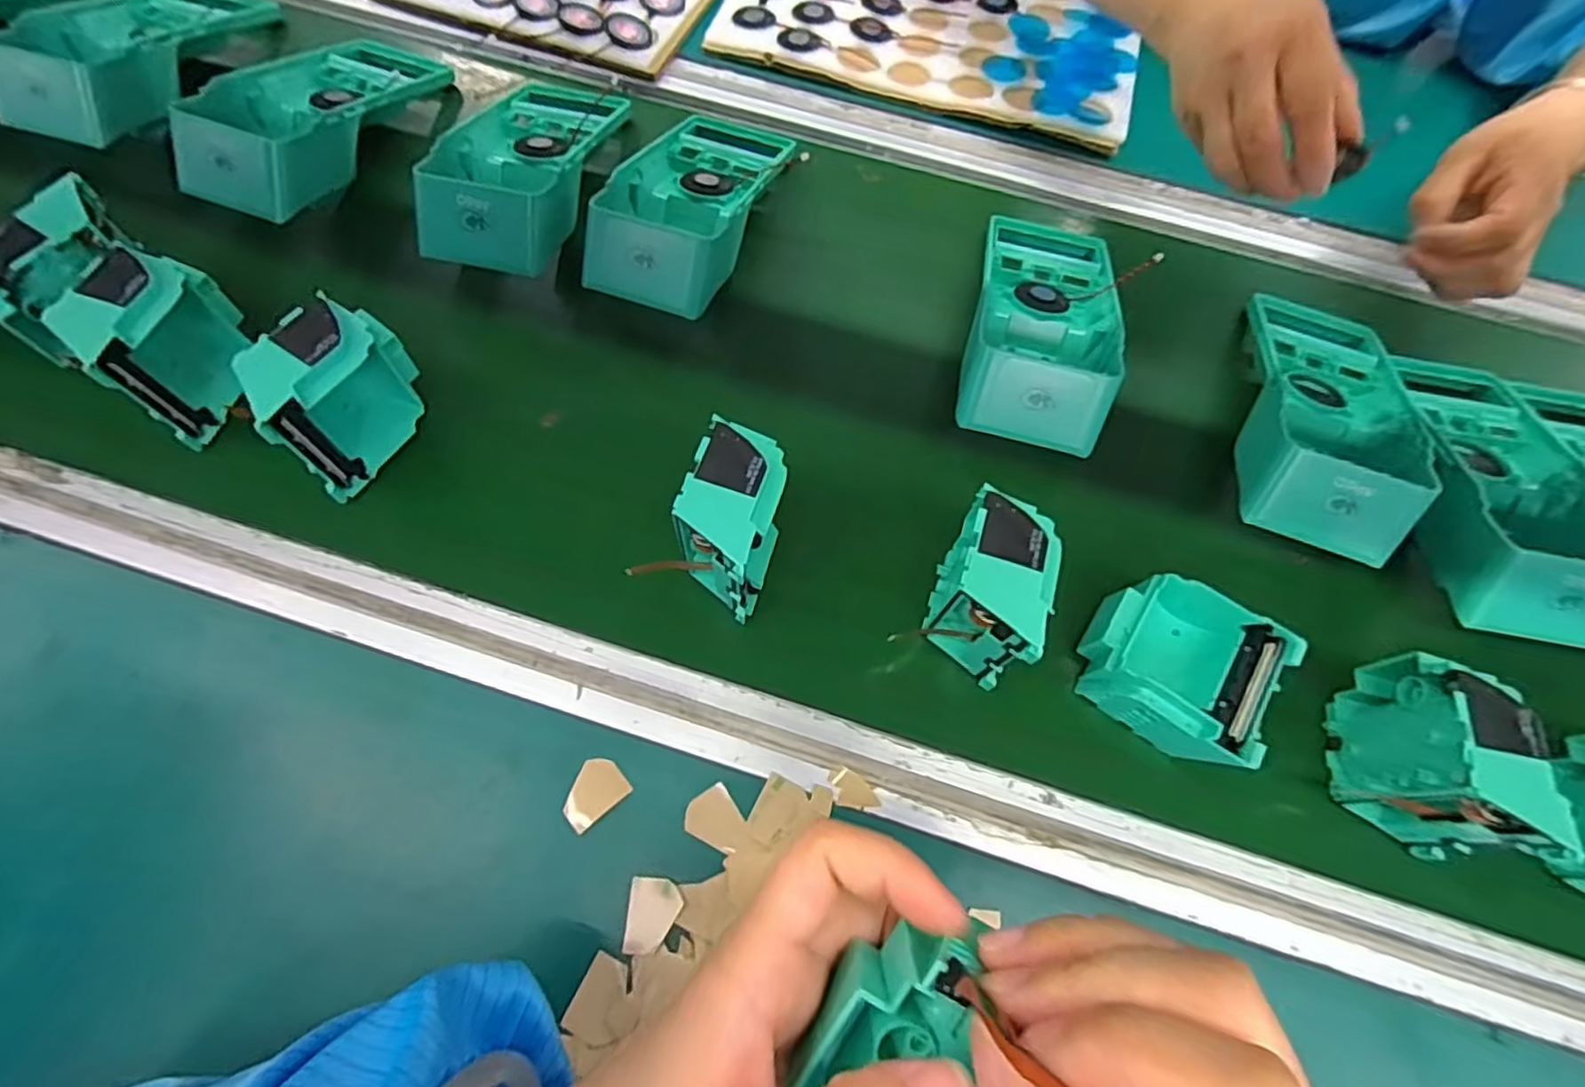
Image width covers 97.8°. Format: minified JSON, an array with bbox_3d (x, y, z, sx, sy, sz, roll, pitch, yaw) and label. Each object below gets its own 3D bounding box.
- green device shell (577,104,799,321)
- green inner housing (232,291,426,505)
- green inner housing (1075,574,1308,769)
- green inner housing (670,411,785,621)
[{"bbox_3d":[-0.064,-0.229,0.450,0.092,0.053,0.190,19,66,5],"label":"green device shell"},{"bbox_3d":[-0.236,-0.076,0.355,0.040,0.071,0.080,24,67,8],"label":"green inner housing"},{"bbox_3d":[0.189,0.061,0.344,0.081,0.041,0.076,33,68,11],"label":"green inner housing"},{"bbox_3d":[-0.030,-0.011,0.338,0.043,0.070,0.074,16,66,4],"label":"green inner housing"}]

